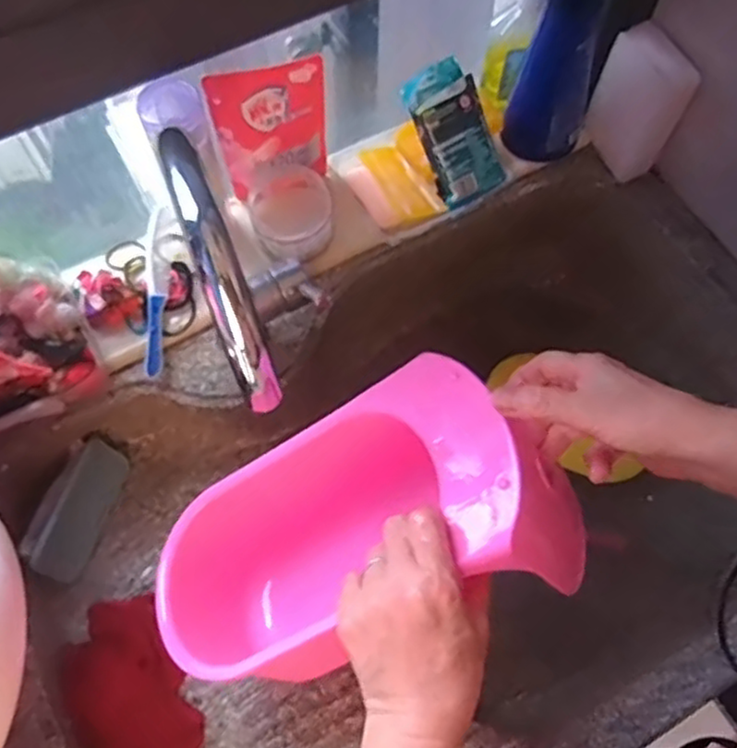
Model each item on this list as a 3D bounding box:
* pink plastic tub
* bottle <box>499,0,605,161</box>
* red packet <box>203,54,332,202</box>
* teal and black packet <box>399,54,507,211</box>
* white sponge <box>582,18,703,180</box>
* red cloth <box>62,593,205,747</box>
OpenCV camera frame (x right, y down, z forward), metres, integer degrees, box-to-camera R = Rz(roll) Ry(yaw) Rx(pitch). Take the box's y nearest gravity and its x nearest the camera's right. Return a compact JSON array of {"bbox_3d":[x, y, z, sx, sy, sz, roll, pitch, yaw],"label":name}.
[{"bbox_3d":[-0.007,0.115,0.521,0.300,0.115,0.161,-26,56,16],"label":"pink plastic tub"},{"bbox_3d":[0.197,-0.324,0.700,0.076,0.244,0.060,22,67,9],"label":"bottle"},{"bbox_3d":[-0.094,-0.241,0.708,0.111,0.144,0.029,-13,66,-7],"label":"red packet"},{"bbox_3d":[0.093,-0.255,0.752,0.072,0.021,0.139,-28,106,-5],"label":"teal and black packet"},{"bbox_3d":[0.287,-0.282,0.761,0.038,0.151,0.091,-34,70,-15],"label":"white sponge"},{"bbox_3d":[-0.211,0.289,0.631,0.087,0.028,0.175,-28,69,-13],"label":"red cloth"}]

